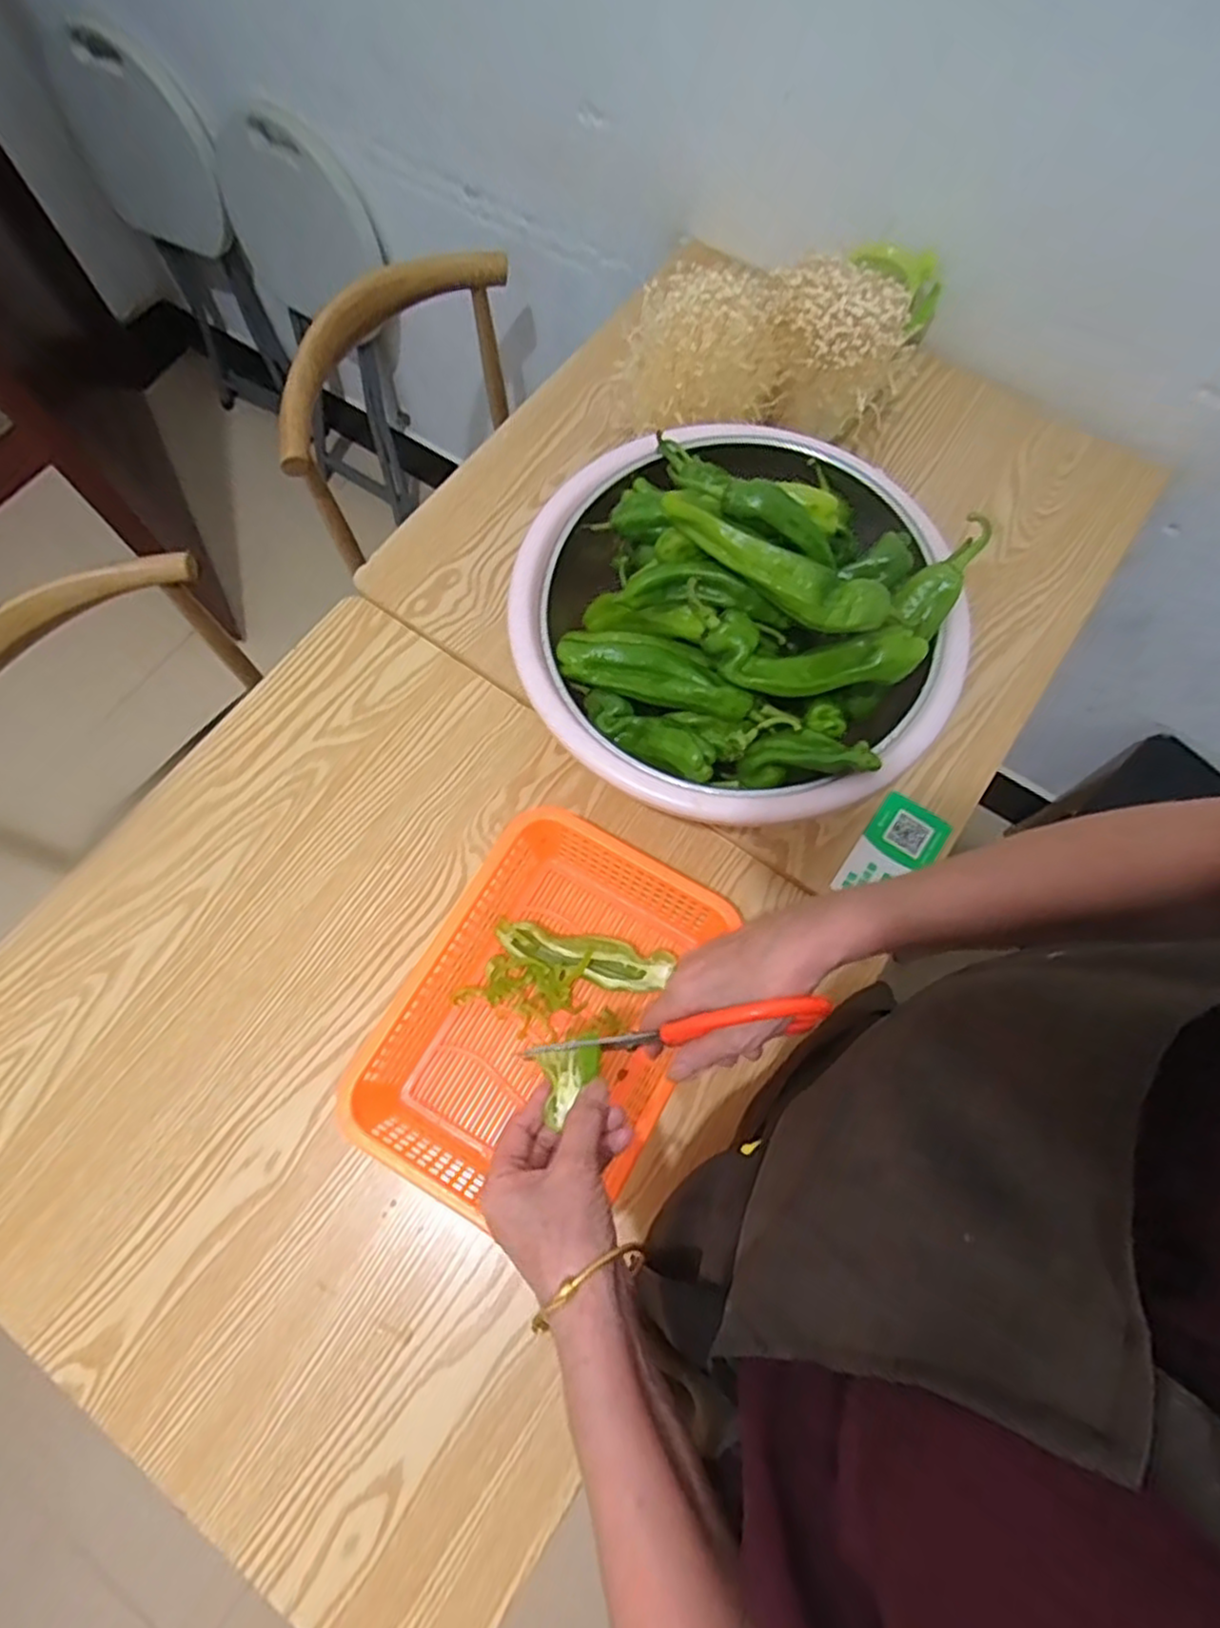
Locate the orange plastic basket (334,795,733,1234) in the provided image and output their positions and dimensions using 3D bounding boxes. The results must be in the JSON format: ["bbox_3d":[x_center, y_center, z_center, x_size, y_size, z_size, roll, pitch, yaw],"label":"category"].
[{"bbox_3d":[-0.048,0.152,0.552,0.198,0.077,0.271,27,73,8],"label":"orange plastic basket"}]

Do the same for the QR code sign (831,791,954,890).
[{"bbox_3d":[0.247,0.033,0.622,0.061,0.006,0.100,34,75,12],"label":"QR code sign"}]

